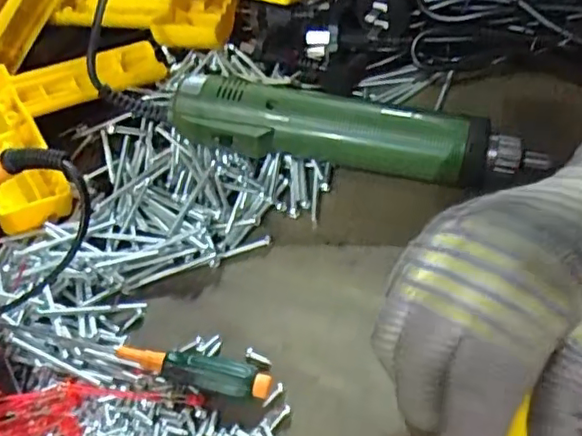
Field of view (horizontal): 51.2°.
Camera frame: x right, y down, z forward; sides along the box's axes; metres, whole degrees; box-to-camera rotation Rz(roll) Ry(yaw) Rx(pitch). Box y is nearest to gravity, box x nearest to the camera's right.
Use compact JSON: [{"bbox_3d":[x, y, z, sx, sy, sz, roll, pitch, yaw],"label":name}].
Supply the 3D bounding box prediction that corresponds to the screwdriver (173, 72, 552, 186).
[{"bbox_3d":[0.036,-0.050,0.359,0.212,0.045,0.043,5,52,13],"label":"screwdriver"}]

